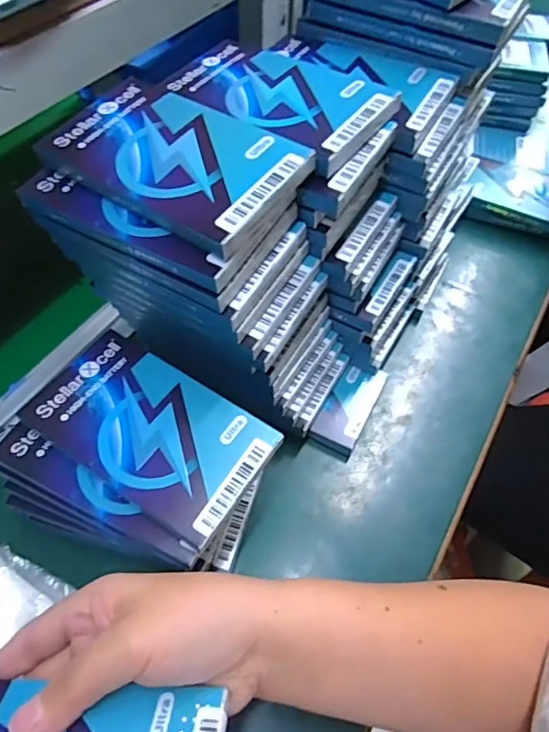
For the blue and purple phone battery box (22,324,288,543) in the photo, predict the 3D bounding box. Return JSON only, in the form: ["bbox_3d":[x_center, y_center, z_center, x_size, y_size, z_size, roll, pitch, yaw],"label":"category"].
[{"bbox_3d":[-0.070,0.037,0.289,0.131,0.017,0.077,28,60,17],"label":"blue and purple phone battery box"}]

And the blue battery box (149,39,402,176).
[{"bbox_3d":[-0.001,-0.164,0.300,0.132,0.013,0.083,33,61,20],"label":"blue battery box"}]

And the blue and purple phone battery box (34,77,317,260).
[{"bbox_3d":[-0.053,-0.110,0.269,0.132,0.018,0.081,35,68,21],"label":"blue and purple phone battery box"}]

